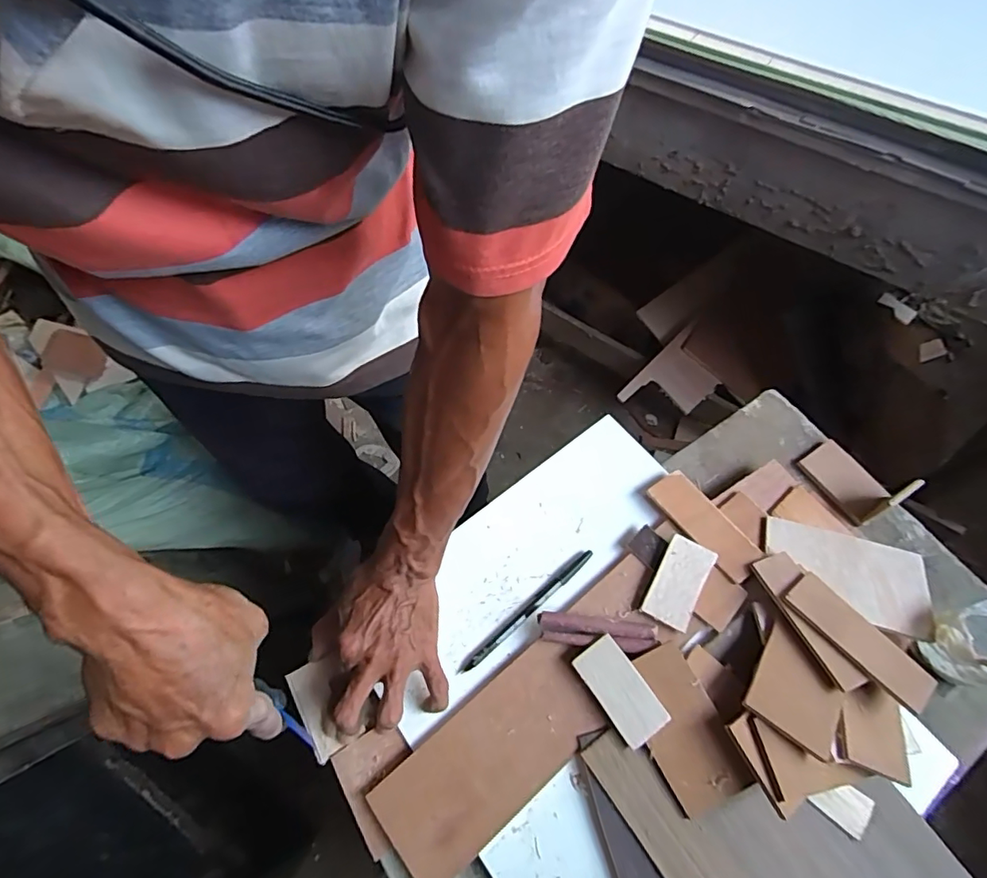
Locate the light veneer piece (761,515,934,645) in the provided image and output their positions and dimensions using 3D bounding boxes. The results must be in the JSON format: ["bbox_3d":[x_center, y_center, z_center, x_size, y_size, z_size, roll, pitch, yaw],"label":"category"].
[{"bbox_3d":[0.321,0.122,0.477,0.143,0.012,0.076,15,59,4],"label":"light veneer piece"}]

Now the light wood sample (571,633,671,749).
[{"bbox_3d":[0.100,0.200,0.424,0.039,0.004,0.076,-36,67,-3],"label":"light wood sample"}]

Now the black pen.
[{"bbox_3d":[0.032,0.153,0.472,0.155,0.005,0.008,-38,68,-18],"label":"black pen"}]

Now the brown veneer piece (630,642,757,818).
[{"bbox_3d":[0.146,0.223,0.414,0.057,0.009,0.110,-27,70,2],"label":"brown veneer piece"}]

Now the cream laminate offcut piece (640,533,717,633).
[{"bbox_3d":[0.162,0.123,0.460,0.041,0.006,0.075,27,66,14],"label":"cream laminate offcut piece"}]

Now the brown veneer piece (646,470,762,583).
[{"bbox_3d":[0.196,0.077,0.490,0.044,0.006,0.109,-34,67,-16],"label":"brown veneer piece"}]

